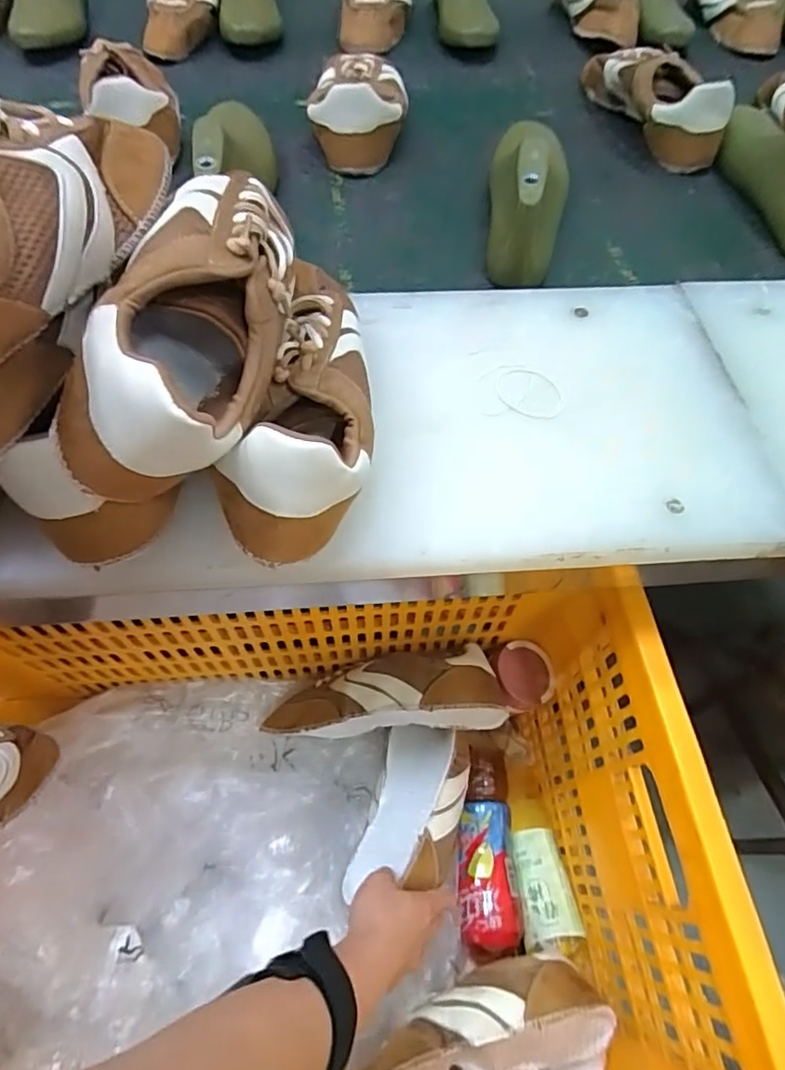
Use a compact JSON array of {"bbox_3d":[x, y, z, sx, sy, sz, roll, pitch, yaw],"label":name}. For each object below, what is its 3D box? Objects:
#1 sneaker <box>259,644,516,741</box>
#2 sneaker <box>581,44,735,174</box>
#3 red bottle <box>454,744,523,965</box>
[{"bbox_3d":[-0.008,0.167,0.582,0.230,0.077,0.073,-10,62,10],"label":"sneaker"},{"bbox_3d":[0.310,-0.530,0.671,0.072,0.073,0.210,-14,64,-8],"label":"sneaker"},{"bbox_3d":[0.097,0.324,0.592,0.059,0.058,0.192,2,62,0],"label":"red bottle"}]

